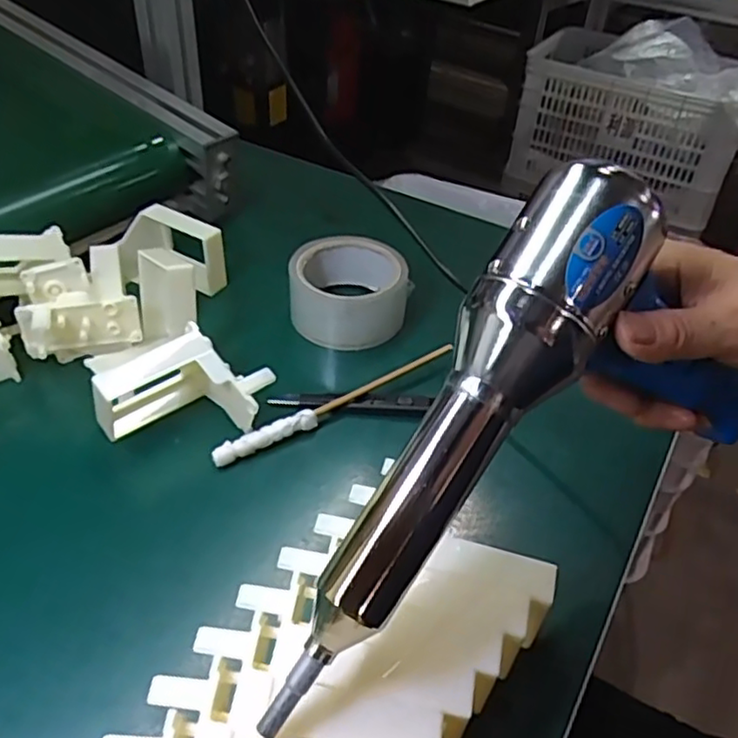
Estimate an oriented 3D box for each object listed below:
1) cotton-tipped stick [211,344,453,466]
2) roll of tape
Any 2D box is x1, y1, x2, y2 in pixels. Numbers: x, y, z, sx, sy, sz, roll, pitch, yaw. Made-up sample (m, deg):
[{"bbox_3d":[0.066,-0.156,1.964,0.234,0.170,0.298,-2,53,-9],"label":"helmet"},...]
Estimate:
[{"bbox_3d":[-0.019,0.023,0.462,0.184,0.016,0.013,-22,48,-25],"label":"cotton-tipped stick"},{"bbox_3d":[-0.014,-0.064,0.537,0.092,0.045,0.087,2,42,-1],"label":"roll of tape"}]

